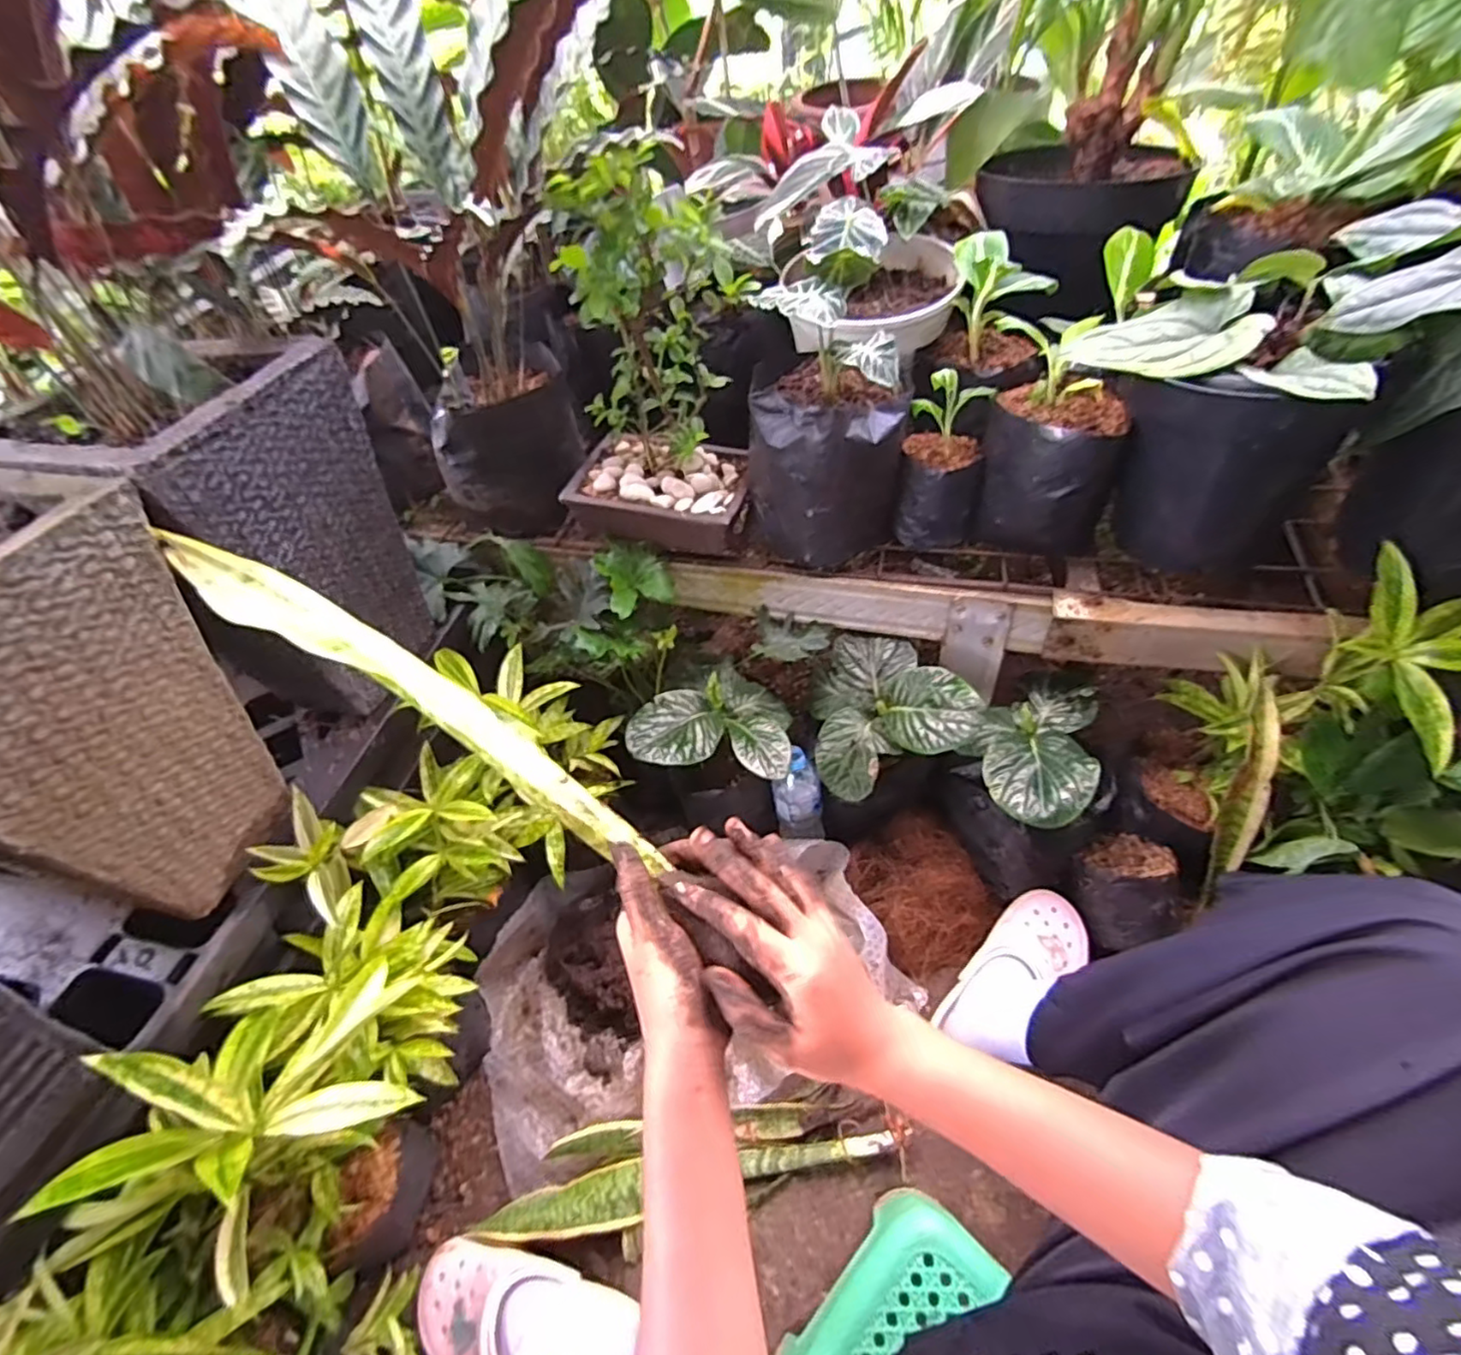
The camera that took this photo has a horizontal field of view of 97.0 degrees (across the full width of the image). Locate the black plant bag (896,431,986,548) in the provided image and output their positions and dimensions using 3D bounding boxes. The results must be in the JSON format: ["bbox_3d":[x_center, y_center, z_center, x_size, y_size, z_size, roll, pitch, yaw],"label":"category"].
[{"bbox_3d":[0.260,-0.240,0.824,0.097,0.100,0.105,2,54,6],"label":"black plant bag"}]

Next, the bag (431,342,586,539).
[{"bbox_3d":[-0.310,-0.328,0.912,0.186,0.204,0.188,-18,54,-9],"label":"bag"}]

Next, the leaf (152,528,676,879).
[{"bbox_3d":[-0.197,0.013,0.415,0.364,0.028,0.043,33,60,-1],"label":"leaf"}]

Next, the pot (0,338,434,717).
[{"bbox_3d":[-0.490,-0.145,0.681,0.213,0.339,0.221,12,55,13],"label":"pot"}]

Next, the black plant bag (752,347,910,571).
[{"bbox_3d":[0.118,-0.277,0.809,0.183,0.175,0.203,6,54,9],"label":"black plant bag"}]

